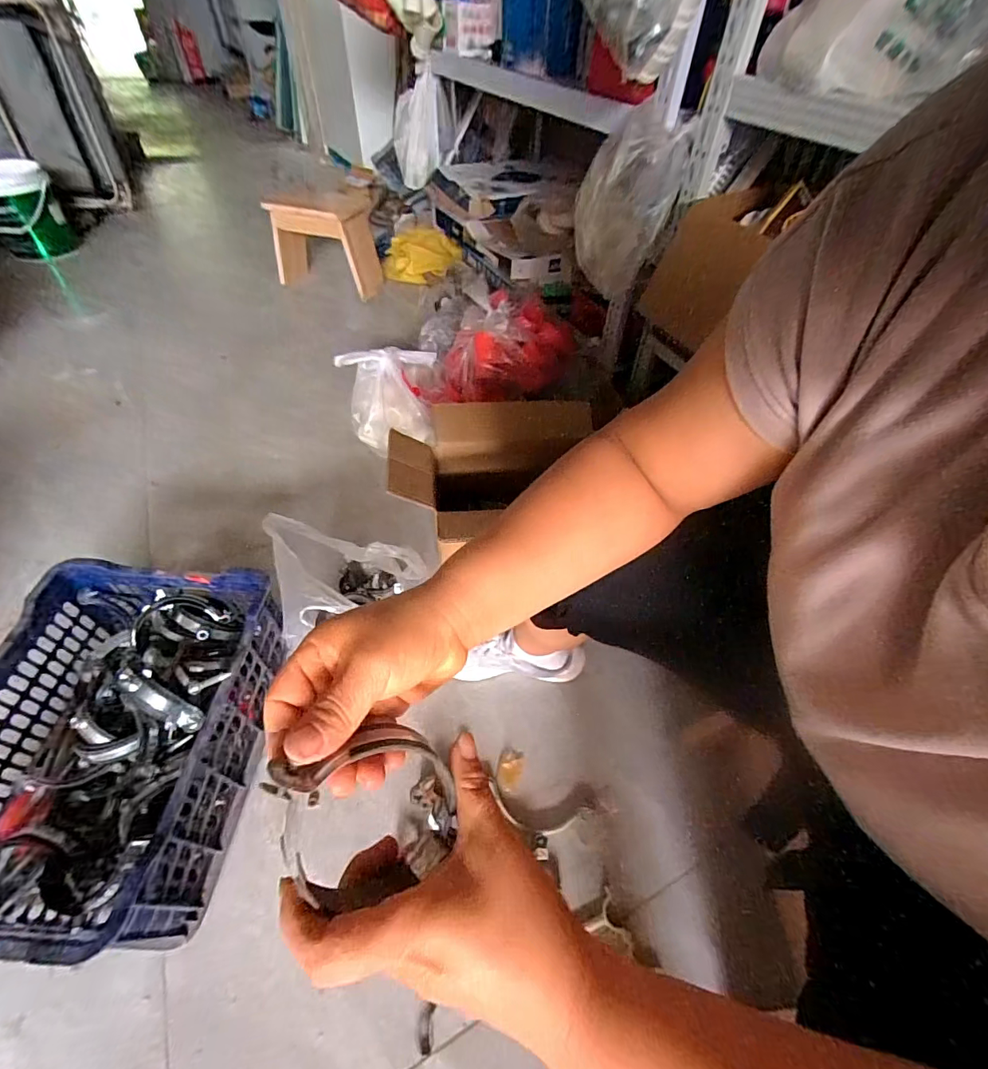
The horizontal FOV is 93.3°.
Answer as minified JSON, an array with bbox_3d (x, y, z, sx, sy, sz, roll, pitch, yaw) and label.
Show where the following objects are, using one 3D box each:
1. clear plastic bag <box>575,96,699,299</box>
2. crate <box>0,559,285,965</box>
[{"bbox_3d":[0.257,-0.644,0.916,0.187,0.254,0.151,7,49,4],"label":"clear plastic bag"},{"bbox_3d":[-0.489,0.263,0.612,0.306,0.173,0.412,4,49,1],"label":"crate"}]

